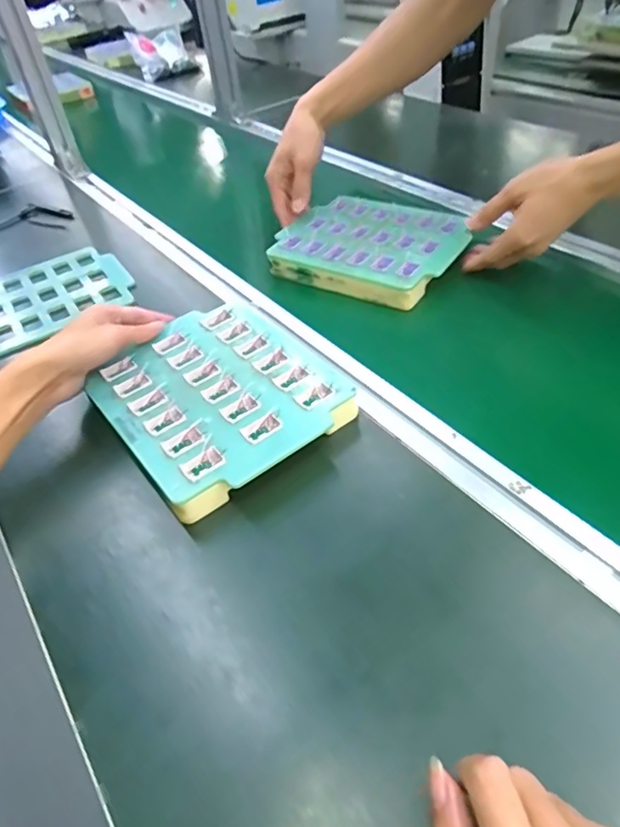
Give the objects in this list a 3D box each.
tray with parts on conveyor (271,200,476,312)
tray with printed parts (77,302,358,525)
[{"bbox_3d":[0.073,-0.206,0.686,0.214,0.035,0.162,23,52,27],"label":"tray with parts on conveyor"},{"bbox_3d":[-0.083,-0.017,0.490,0.174,0.026,0.204,-32,50,-23],"label":"tray with printed parts"}]

